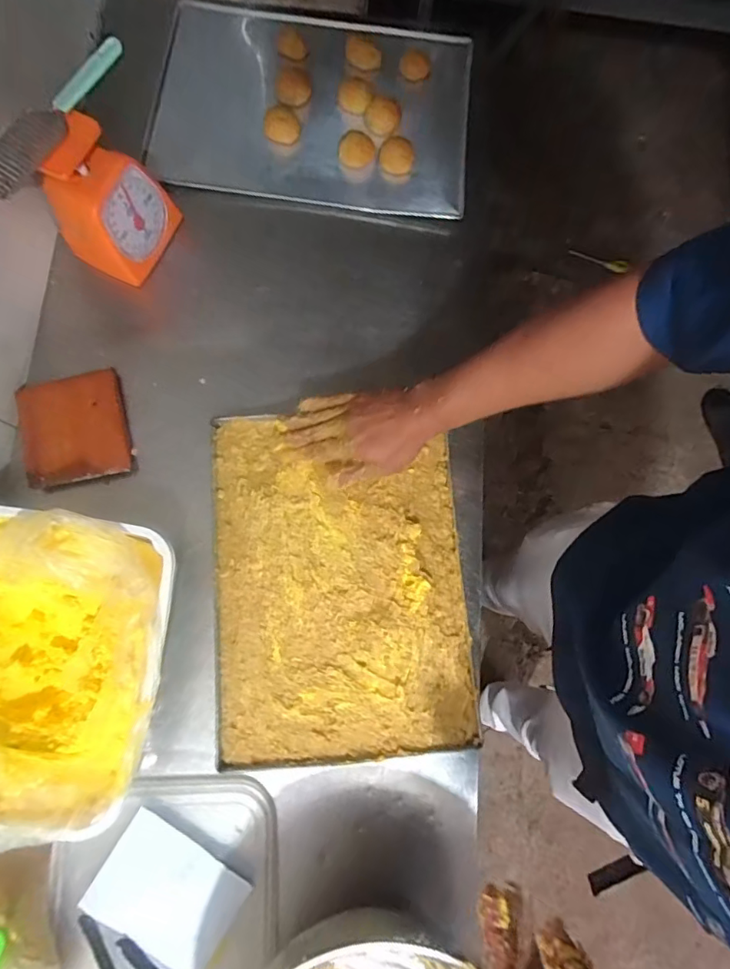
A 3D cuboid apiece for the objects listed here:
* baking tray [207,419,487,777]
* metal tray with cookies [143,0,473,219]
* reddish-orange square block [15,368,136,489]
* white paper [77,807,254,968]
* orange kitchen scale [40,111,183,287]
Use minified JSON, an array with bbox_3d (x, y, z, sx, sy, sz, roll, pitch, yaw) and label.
[{"bbox_3d":[-0.030,0.112,0.597,0.291,0.024,0.400,-4,77,0],"label":"baking tray"},{"bbox_3d":[-0.077,-0.574,0.758,0.465,0.047,0.351,5,75,1],"label":"metal tray with cookies"},{"bbox_3d":[-0.371,-0.070,0.632,0.127,0.016,0.143,-14,78,-11],"label":"reddish-orange square block"},{"bbox_3d":[-0.211,0.436,0.531,0.145,0.017,0.107,30,80,7],"label":"white paper"},{"bbox_3d":[-0.336,-0.363,0.627,0.111,0.163,0.118,25,79,6],"label":"orange kitchen scale"}]

